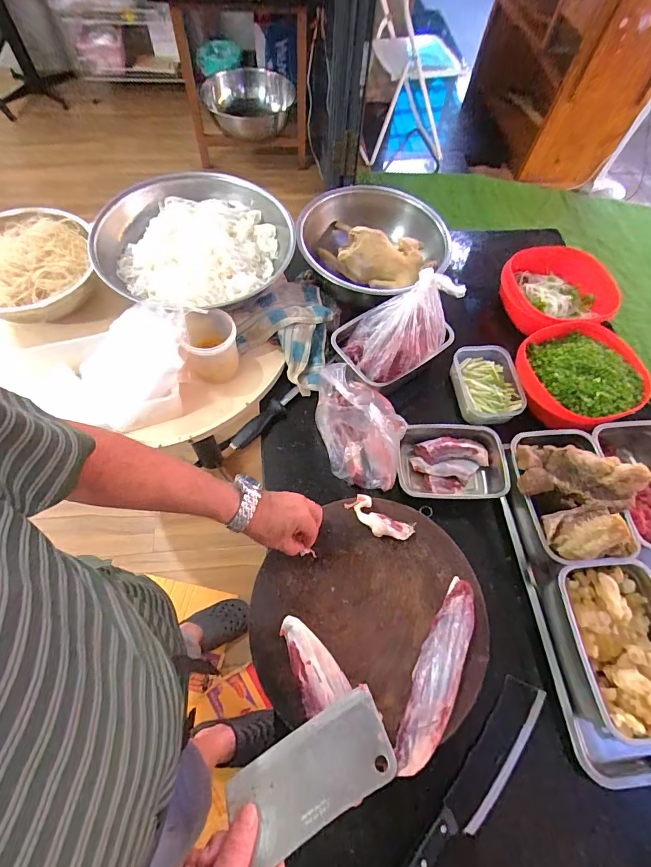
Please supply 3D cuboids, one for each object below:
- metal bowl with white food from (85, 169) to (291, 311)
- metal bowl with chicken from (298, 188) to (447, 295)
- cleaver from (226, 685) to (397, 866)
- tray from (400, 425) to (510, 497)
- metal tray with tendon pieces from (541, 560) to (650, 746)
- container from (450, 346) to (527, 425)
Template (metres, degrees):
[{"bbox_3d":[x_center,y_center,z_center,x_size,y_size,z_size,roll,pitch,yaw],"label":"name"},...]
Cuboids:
[{"bbox_3d":[-0.238,-0.361,0.763,0.297,0.079,0.362,25,64,9],"label":"metal bowl with white food"},{"bbox_3d":[0.100,-0.377,0.861,0.294,0.120,0.295,1,63,-3],"label":"metal bowl with chicken"},{"bbox_3d":[-0.059,0.343,0.350,0.286,0.031,0.077,-24,66,-29],"label":"cleaver"},{"bbox_3d":[0.216,0.056,0.701,0.192,0.057,0.133,1,63,-3],"label":"tray"},{"bbox_3d":[0.407,0.292,0.562,0.145,0.087,0.205,-4,63,-6],"label":"metal tray with tendon pieces"},{"bbox_3d":[0.304,-0.089,0.776,0.114,0.046,0.156,-5,64,-6],"label":"container"}]

